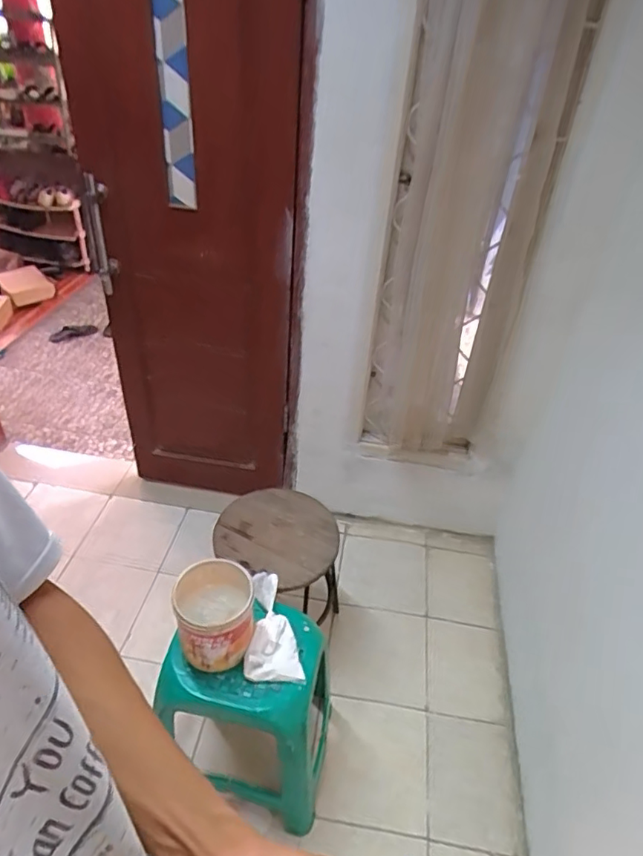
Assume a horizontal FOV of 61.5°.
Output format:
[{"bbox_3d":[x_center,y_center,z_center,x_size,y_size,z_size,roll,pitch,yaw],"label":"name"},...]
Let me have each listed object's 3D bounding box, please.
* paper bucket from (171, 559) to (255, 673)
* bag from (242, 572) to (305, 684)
[{"bbox_3d":[-0.211,0.373,1.074,0.144,0.155,0.166,-3,38,-10],"label":"paper bucket"},{"bbox_3d":[-0.097,0.418,1.136,0.116,0.053,0.220,2,38,-3],"label":"bag"}]

